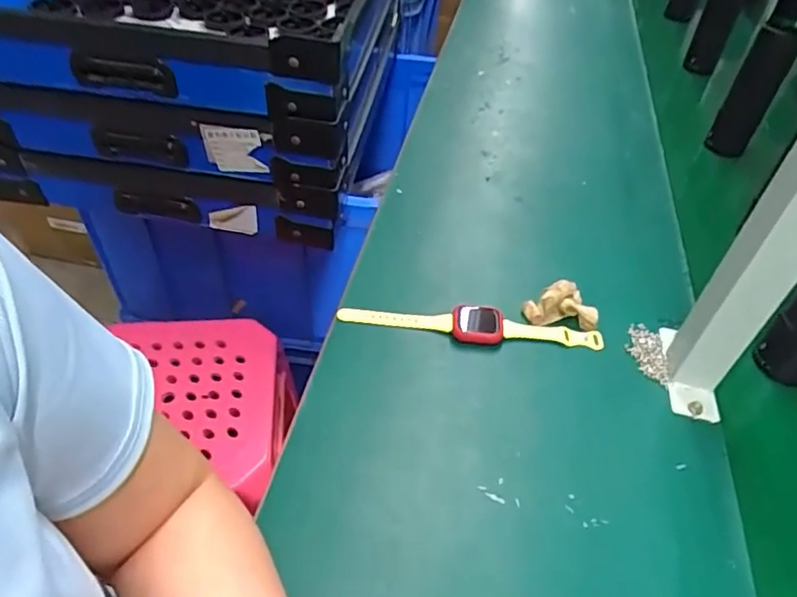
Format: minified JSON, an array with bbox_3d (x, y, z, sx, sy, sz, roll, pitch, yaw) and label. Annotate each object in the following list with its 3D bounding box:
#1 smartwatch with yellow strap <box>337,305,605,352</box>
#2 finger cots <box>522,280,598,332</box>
[{"bbox_3d":[0.068,0.020,0.536,0.240,0.017,0.046,7,45,1],"label":"smartwatch with yellow strap"},{"bbox_3d":[0.157,0.008,0.549,0.064,0.026,0.049,-16,49,-21],"label":"finger cots"}]

